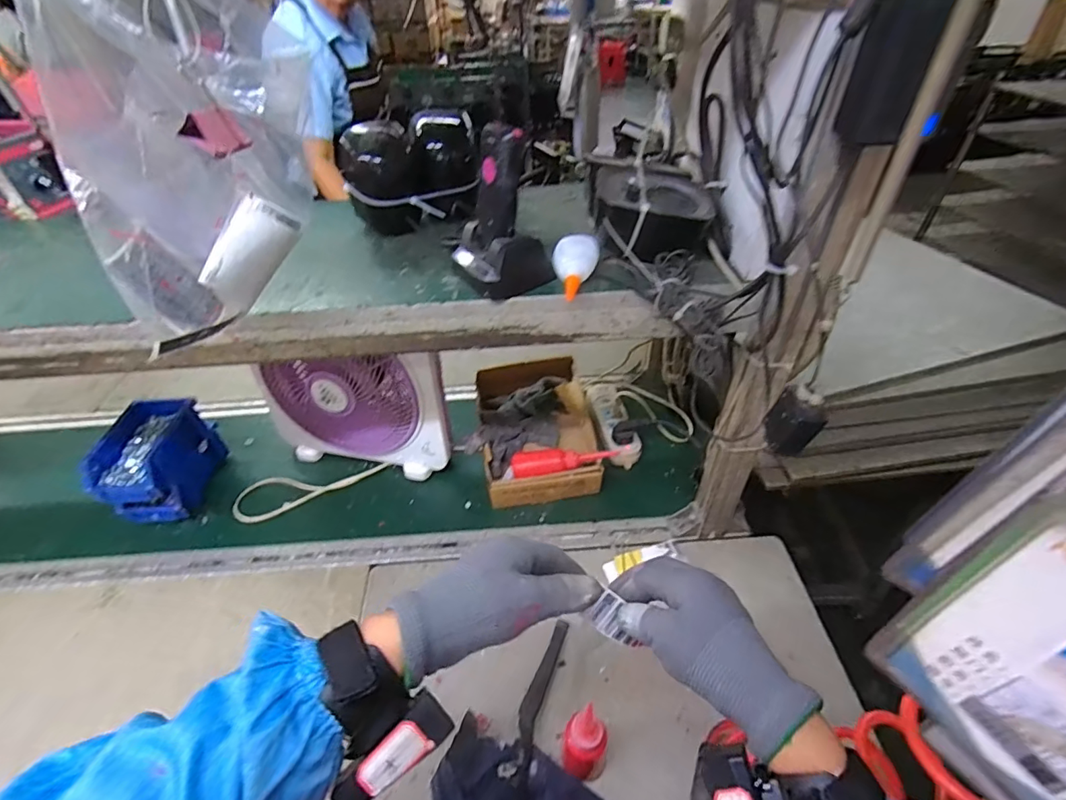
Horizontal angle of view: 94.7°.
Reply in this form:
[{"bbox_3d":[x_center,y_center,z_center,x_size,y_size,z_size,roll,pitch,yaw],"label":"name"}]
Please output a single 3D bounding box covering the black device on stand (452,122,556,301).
[{"bbox_3d":[-0.035,-0.179,0.473,0.080,0.135,0.081,-28,48,-24],"label":"black device on stand"}]

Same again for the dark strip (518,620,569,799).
[{"bbox_3d":[-0.005,0.391,0.526,0.037,0.028,0.317,6,43,11],"label":"dark strip"}]

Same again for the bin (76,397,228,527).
[{"bbox_3d":[-0.591,0.101,0.784,0.099,0.140,0.167,1,43,5],"label":"bin"}]

